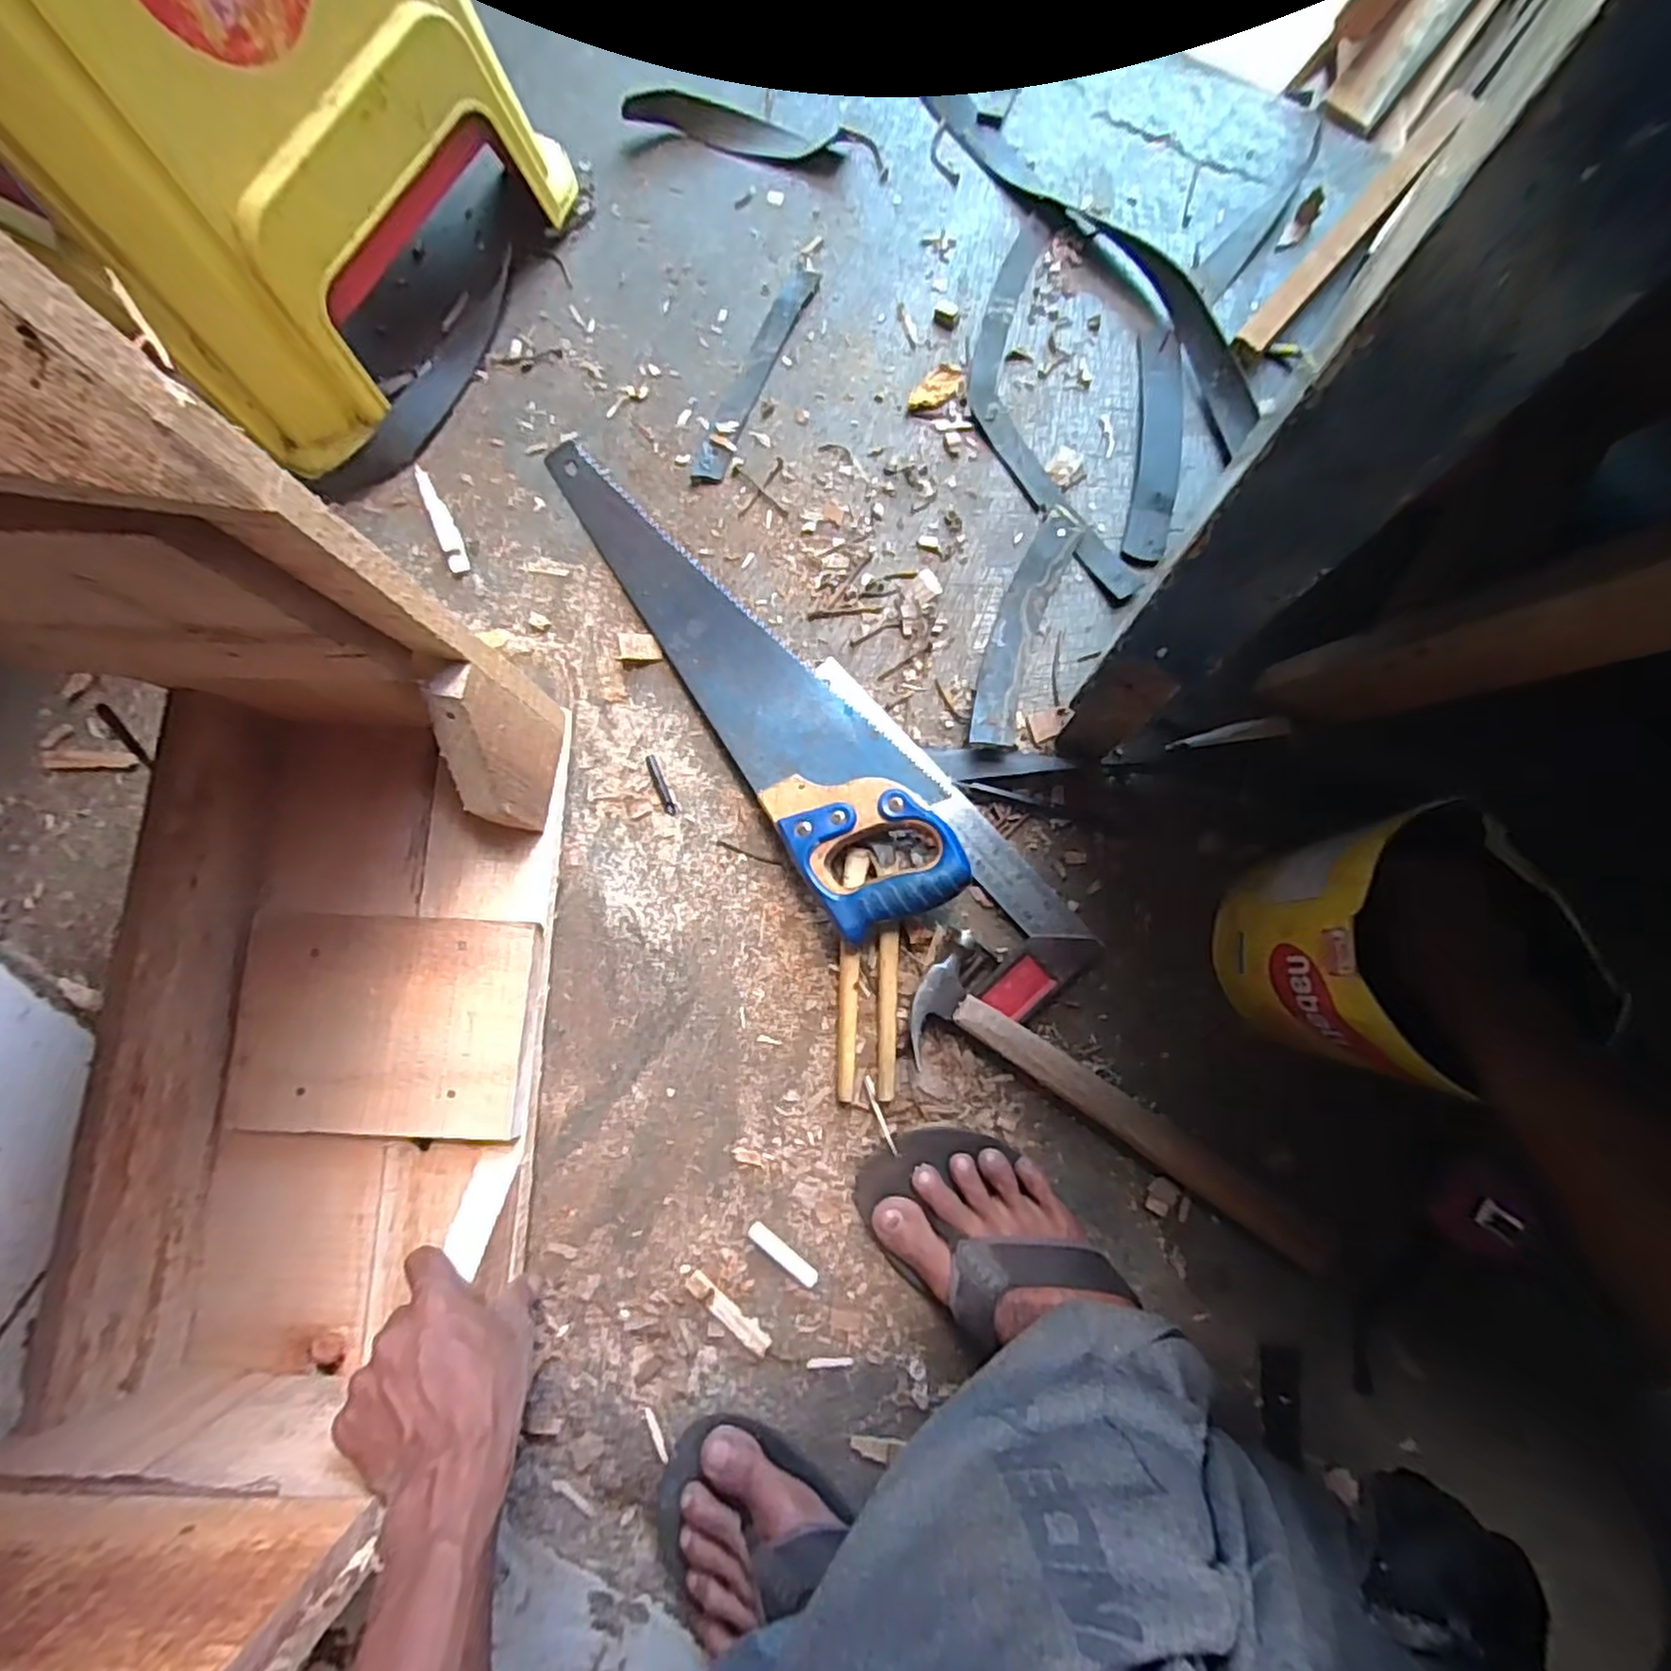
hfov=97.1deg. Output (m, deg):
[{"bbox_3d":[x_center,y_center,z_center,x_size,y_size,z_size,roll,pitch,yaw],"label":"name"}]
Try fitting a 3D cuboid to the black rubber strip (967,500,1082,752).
[{"bbox_3d":[0.147,-0.166,0.586,0.042,0.026,0.206,19,83,5],"label":"black rubber strip"}]

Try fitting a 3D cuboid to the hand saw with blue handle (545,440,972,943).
[{"bbox_3d":[-0.065,-0.143,0.575,0.118,0.047,0.474,-32,82,-3],"label":"hand saw with blue handle"}]

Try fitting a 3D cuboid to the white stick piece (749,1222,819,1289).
[{"bbox_3d":[-0.038,0.303,0.535,0.059,0.009,0.013,38,85,7],"label":"white stick piece"}]

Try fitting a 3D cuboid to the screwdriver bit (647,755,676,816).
[{"bbox_3d":[-0.139,-0.040,0.584,0.009,0.004,0.051,-23,82,-1],"label":"screwdriver bit"}]

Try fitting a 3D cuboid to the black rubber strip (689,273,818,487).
[{"bbox_3d":[-0.069,-0.398,0.635,0.028,0.006,0.218,23,83,5],"label":"black rubber strip"}]

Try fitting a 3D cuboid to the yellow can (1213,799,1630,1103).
[{"bbox_3d":[0.333,0.071,0.460,0.138,0.147,0.131,0,82,2],"label":"yellow can"}]

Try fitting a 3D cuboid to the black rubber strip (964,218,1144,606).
[{"bbox_3d":[0.167,-0.356,0.620,0.098,0.007,0.348,-11,82,0],"label":"black rubber strip"}]

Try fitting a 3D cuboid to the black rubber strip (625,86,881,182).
[{"bbox_3d":[-0.069,-0.644,0.670,0.237,0.025,0.047,17,83,4],"label":"black rubber strip"}]

